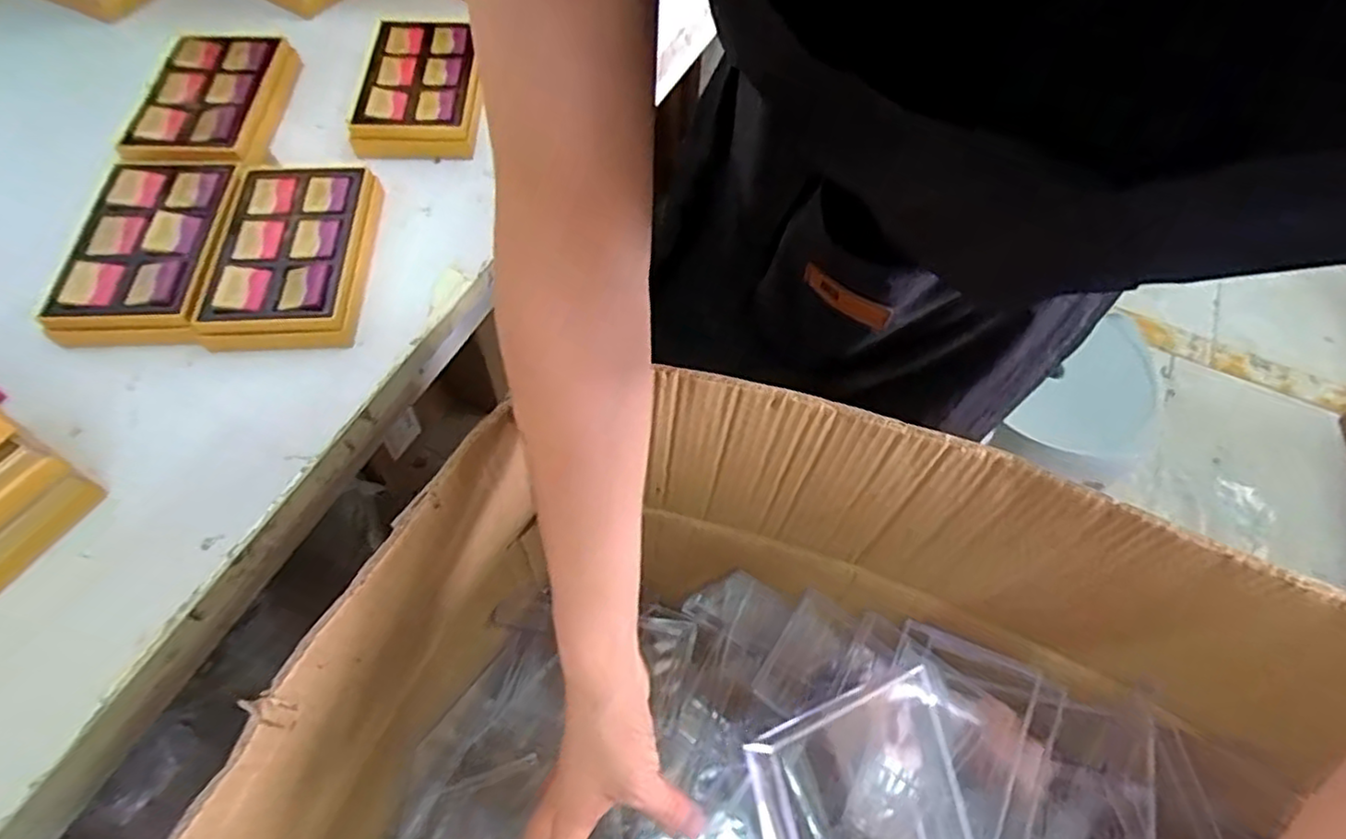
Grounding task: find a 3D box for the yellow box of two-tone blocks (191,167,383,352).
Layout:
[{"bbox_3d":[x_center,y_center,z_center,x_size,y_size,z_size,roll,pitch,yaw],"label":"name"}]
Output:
[{"bbox_3d":[-0.290,-0.129,0.517,0.105,0.030,0.158,-1,60,-2],"label":"yellow box of two-tone blocks"}]

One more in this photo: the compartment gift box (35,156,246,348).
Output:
[{"bbox_3d":[-0.391,-0.135,0.513,0.103,0.034,0.173,0,60,-1],"label":"compartment gift box"}]

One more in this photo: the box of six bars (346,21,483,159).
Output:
[{"bbox_3d":[-0.234,-0.313,0.624,0.106,0.030,0.170,-4,60,-4],"label":"box of six bars"}]

